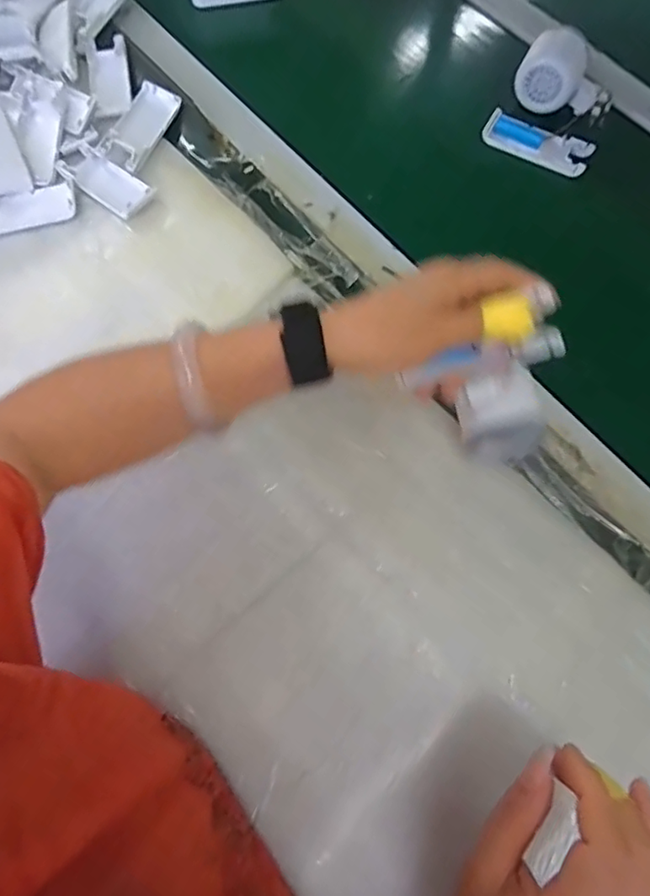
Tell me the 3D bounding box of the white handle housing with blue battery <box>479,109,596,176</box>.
[{"bbox_3d":[0.211,-0.303,0.549,0.103,0.016,0.038,28,72,9],"label":"white handle housing with blue battery"}]

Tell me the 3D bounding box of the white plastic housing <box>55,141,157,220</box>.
[{"bbox_3d":[-0.199,-0.243,0.499,0.099,0.013,0.039,40,74,12],"label":"white plastic housing"}]

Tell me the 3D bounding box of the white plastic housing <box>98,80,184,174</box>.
[{"bbox_3d":[-0.173,-0.302,0.522,0.039,0.014,0.101,18,71,6],"label":"white plastic housing"}]

